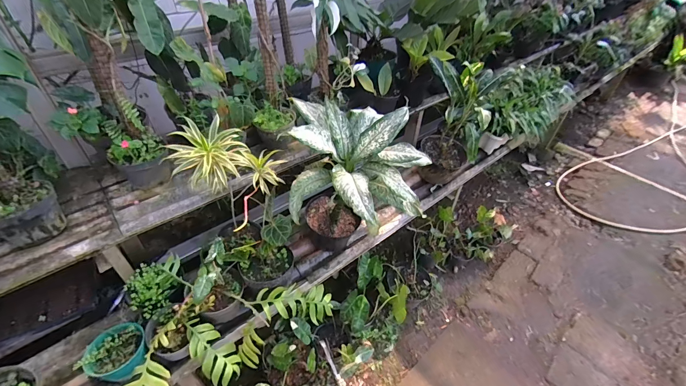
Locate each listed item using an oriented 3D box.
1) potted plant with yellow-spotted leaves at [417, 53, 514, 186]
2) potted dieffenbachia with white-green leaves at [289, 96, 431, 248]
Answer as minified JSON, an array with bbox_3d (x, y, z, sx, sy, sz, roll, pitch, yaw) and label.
[{"bbox_3d":[0.521,-0.327,1.527,0.332,0.563,0.287,18,45,17],"label":"potted plant with yellow-spotted leaves"},{"bbox_3d":[0.032,0.032,1.085,0.437,0.576,0.391,11,43,9],"label":"potted dieffenbachia with white-green leaves"}]

